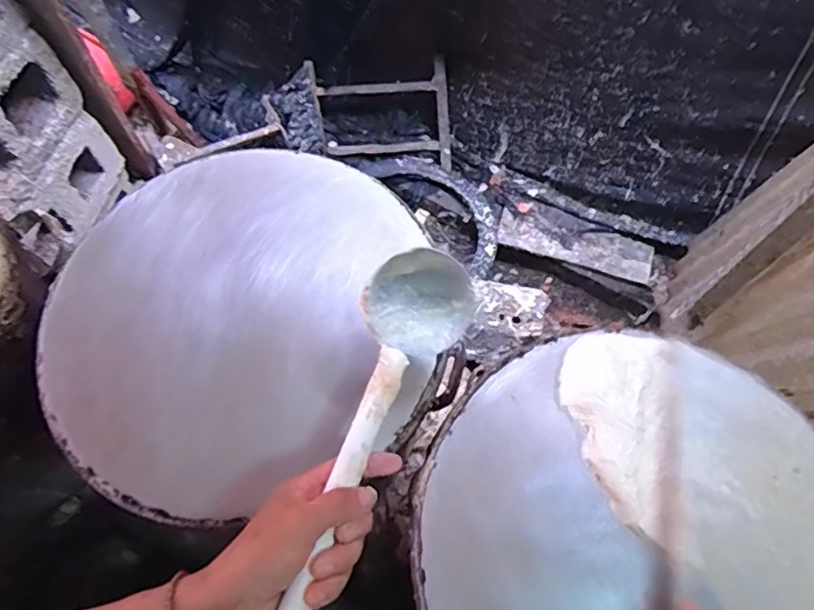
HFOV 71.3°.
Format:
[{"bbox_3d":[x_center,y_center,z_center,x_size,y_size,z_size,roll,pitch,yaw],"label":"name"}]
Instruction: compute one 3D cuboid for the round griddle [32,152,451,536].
[{"bbox_3d":[-0.167,-0.001,0.555,0.354,0.028,0.377,0,66,0],"label":"round griddle"}]

